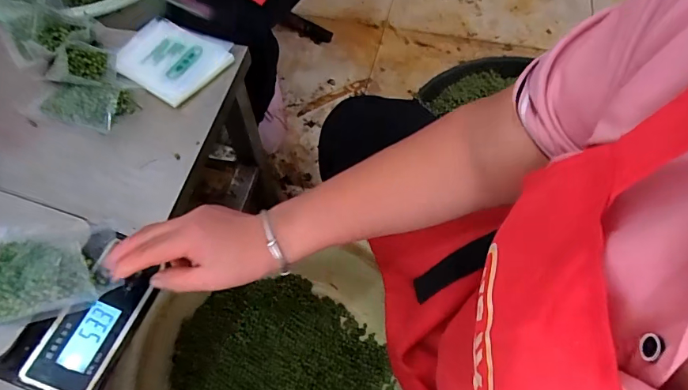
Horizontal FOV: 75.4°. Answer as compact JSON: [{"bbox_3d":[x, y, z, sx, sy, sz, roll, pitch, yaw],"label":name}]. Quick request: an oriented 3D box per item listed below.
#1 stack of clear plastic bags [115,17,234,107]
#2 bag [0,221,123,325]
[{"bbox_3d":[-0.236,-0.187,0.613,0.147,0.019,0.115,30,64,18],"label":"stack of clear plastic bags"},{"bbox_3d":[-0.265,0.062,0.397,0.135,0.027,0.094,-4,58,-1],"label":"bag"}]

